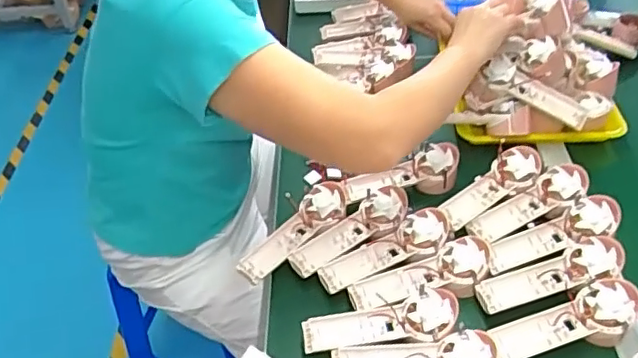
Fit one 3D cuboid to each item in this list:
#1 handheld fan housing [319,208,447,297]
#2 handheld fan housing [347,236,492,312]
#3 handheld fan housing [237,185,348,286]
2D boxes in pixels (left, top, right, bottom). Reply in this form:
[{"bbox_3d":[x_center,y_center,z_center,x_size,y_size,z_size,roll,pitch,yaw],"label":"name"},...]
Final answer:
[{"bbox_3d":[0.083,0.091,0.754,0.172,0.030,0.059,-22,47,-16],"label":"handheld fan housing"},{"bbox_3d":[0.125,0.118,0.720,0.170,0.031,0.063,-18,46,-13],"label":"handheld fan housing"},{"bbox_3d":[-0.030,0.067,0.798,0.058,0.025,0.179,30,54,30],"label":"handheld fan housing"}]

